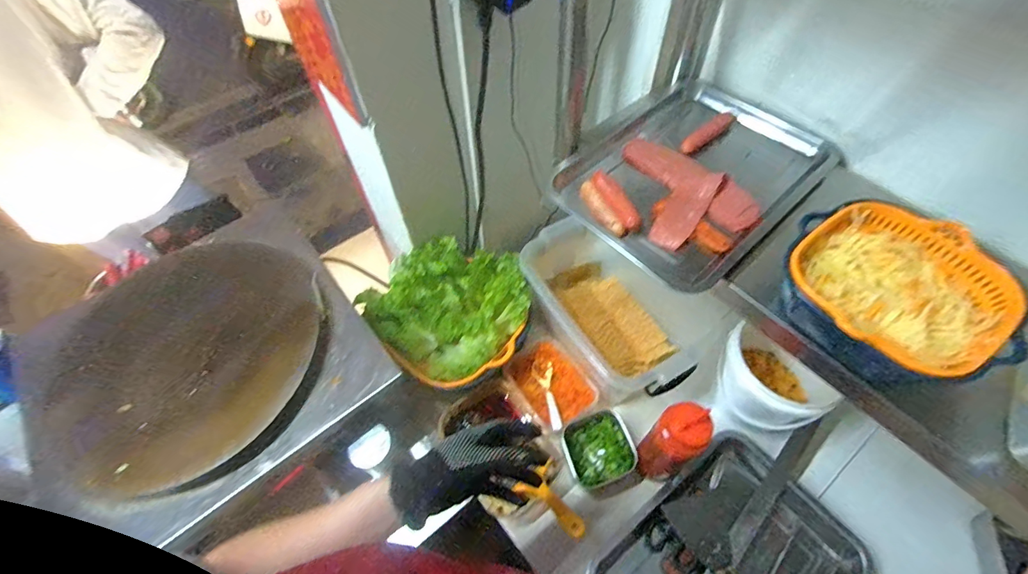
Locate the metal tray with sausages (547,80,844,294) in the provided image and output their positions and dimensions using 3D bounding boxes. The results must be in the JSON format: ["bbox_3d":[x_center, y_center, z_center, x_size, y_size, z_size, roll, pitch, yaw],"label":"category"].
[{"bbox_3d":[0.250,-0.166,0.627,0.358,0.036,0.272,-37,63,-20],"label":"metal tray with sausages"}]

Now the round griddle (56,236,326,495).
[{"bbox_3d":[-0.469,0.094,0.660,0.378,0.048,0.368,-1,57,1],"label":"round griddle"}]

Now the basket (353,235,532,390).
[{"bbox_3d":[-0.105,0.043,0.810,0.251,0.131,0.250,-1,57,1],"label":"basket"}]

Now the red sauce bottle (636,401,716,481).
[{"bbox_3d":[0.223,0.231,0.645,0.070,0.212,0.061,32,63,20],"label":"red sauce bottle"}]

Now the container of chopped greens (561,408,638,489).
[{"bbox_3d":[0.135,0.262,0.733,0.110,0.050,0.101,-21,59,-12],"label":"container of chopped greens"}]

